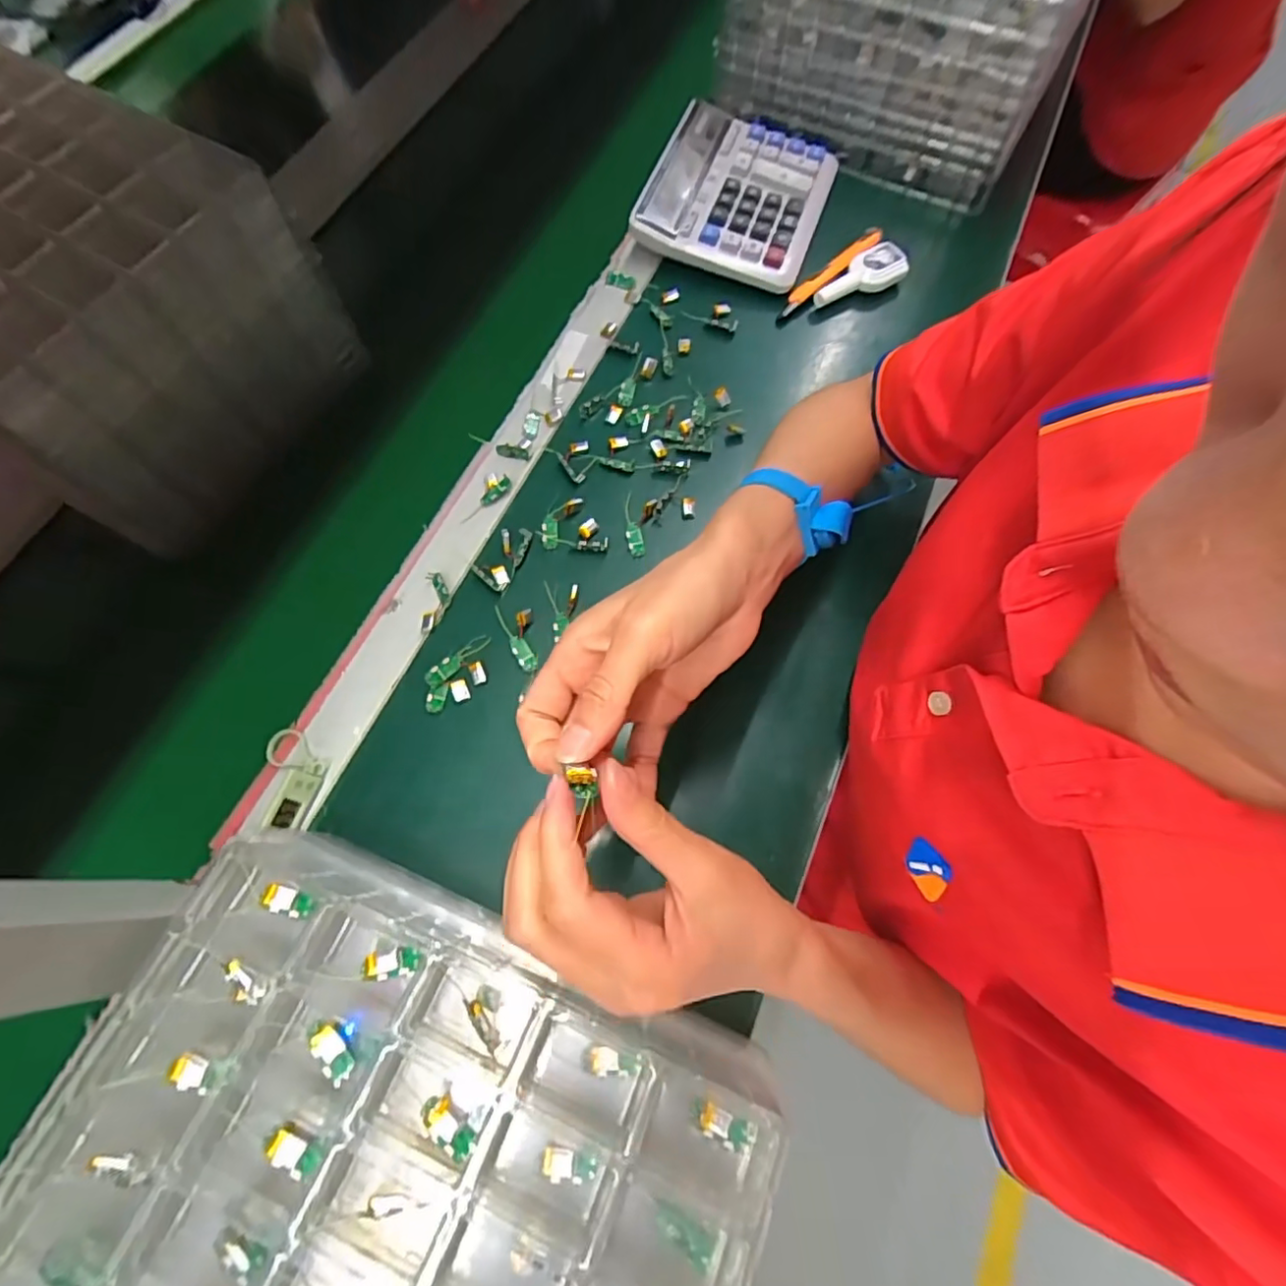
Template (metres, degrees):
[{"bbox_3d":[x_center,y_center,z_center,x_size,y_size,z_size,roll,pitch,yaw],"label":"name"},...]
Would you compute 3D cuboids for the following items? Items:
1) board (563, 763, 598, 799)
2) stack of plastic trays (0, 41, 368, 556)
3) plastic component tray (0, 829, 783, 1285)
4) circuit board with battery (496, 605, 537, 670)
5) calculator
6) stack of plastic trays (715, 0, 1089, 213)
[{"bbox_3d":[-0.023,0.052,0.226,0.012,0.007,0.013,-5,68,-2],"label":"board"},{"bbox_3d":[-0.431,-0.253,0.452,0.275,0.175,0.245,26,70,10],"label":"stack of plastic trays"},{"bbox_3d":[-0.113,0.253,0.253,0.289,0.046,0.244,22,69,9],"label":"plastic component tray"},{"bbox_3d":[-0.088,-0.005,0.432,0.023,0.008,0.051,-16,81,-6],"label":"circuit board with battery"},{"bbox_3d":[0.090,-0.429,0.570,0.163,0.043,0.185,20,69,8],"label":"calculator"},{"bbox_3d":[0.248,-0.607,0.573,0.298,0.154,0.201,26,70,11],"label":"stack of plastic trays"}]

